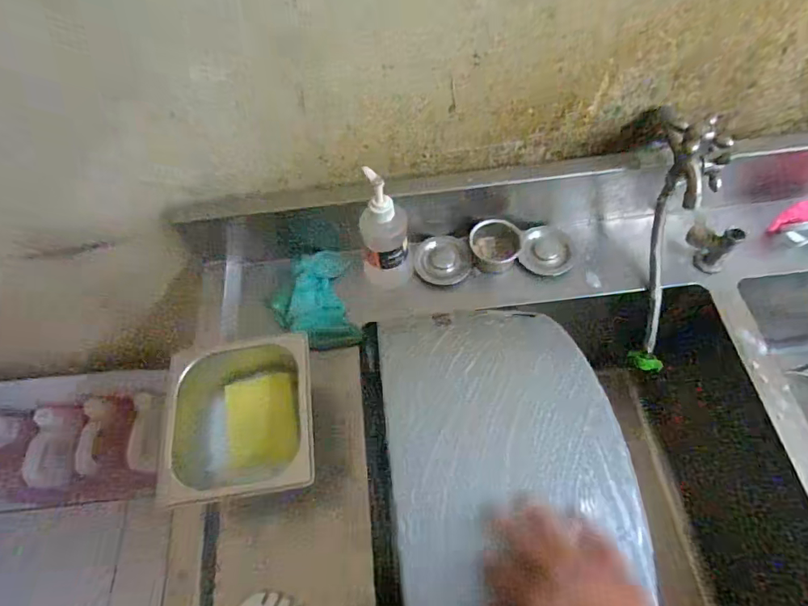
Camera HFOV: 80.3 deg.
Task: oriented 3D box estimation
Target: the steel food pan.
[{"bbox_3d":[-0.188,0.131,0.565,0.182,0.104,0.179,-6,61,0],"label":"steel food pan"}]

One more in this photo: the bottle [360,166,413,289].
[{"bbox_3d":[-0.030,-0.087,0.636,0.068,0.173,0.057,24,66,16],"label":"bottle"}]

